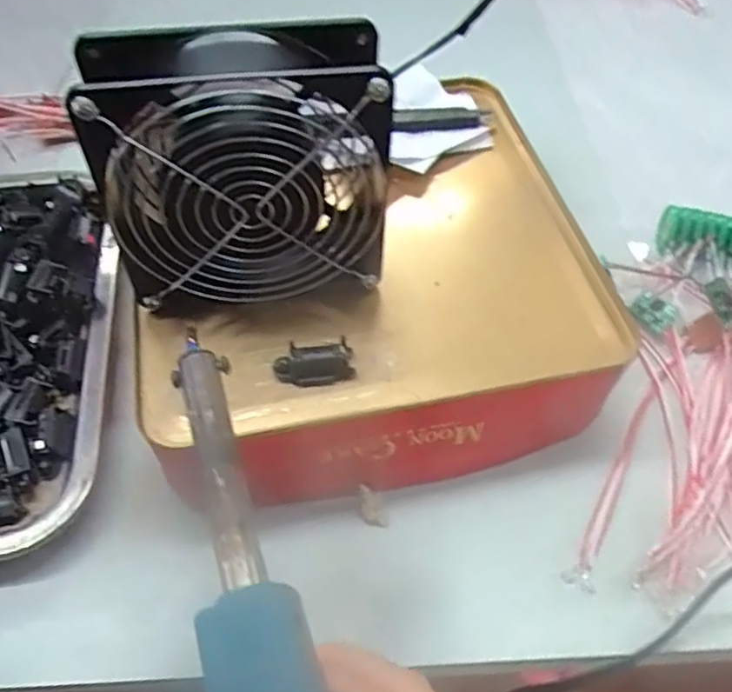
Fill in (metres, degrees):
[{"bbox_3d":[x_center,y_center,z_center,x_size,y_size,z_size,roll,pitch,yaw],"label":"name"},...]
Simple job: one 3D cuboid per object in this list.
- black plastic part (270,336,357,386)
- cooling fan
[{"bbox_3d":[-0.024,0.008,0.303,0.035,0.011,0.017,-3,54,-4],"label":"black plastic part"},{"bbox_3d":[-0.052,-0.075,0.294,0.117,0.120,0.049,-5,54,-5],"label":"cooling fan"}]

